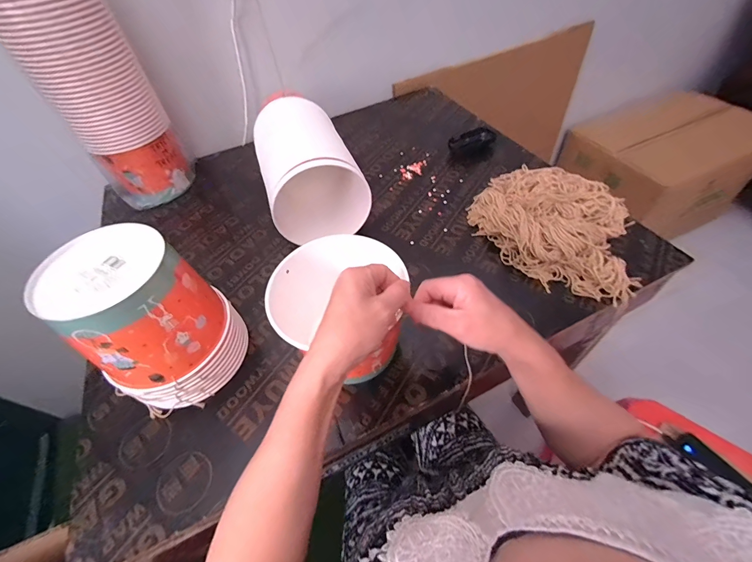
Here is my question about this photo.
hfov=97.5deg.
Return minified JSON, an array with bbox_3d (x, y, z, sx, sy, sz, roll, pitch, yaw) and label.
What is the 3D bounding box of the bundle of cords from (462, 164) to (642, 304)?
[{"bbox_3d":[0.289,-0.100,0.539,0.279,0.087,0.196,28,60,24],"label":"bundle of cords"}]

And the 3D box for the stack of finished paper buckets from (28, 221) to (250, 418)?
[{"bbox_3d":[-0.272,0.054,0.411,0.151,0.195,0.157,32,62,26],"label":"stack of finished paper buckets"}]

